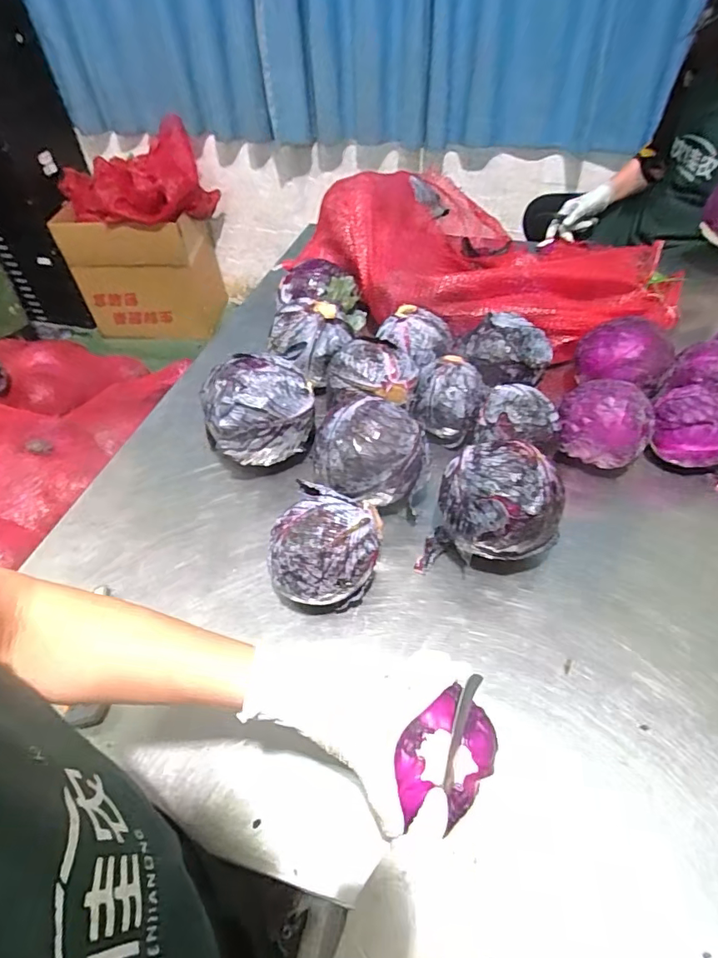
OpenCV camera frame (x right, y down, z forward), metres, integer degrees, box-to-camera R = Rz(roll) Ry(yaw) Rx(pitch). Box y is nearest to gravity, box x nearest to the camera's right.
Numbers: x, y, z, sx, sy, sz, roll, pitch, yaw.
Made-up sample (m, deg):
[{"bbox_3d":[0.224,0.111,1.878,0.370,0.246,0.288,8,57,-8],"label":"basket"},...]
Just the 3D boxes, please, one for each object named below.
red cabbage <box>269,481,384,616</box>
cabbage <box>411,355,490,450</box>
[{"bbox_3d":[-0.036,0.086,0.569,0.109,0.110,0.114,12,50,13],"label":"red cabbage"},{"bbox_3d":[0.133,-0.113,0.746,0.096,0.096,0.089,20,52,19],"label":"cabbage"}]

